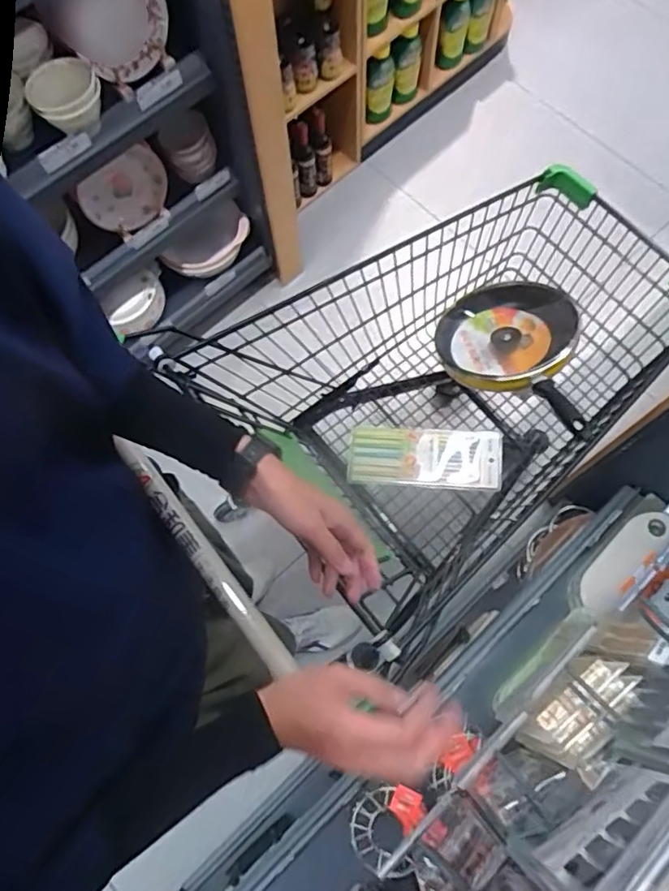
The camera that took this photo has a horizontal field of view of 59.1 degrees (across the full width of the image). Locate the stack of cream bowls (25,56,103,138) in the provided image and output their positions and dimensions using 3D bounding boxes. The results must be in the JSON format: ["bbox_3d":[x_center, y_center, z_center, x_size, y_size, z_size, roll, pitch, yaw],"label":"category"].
[{"bbox_3d":[-0.513,-0.668,1.134,0.128,0.074,0.128,-23,72,-6],"label":"stack of cream bowls"}]

